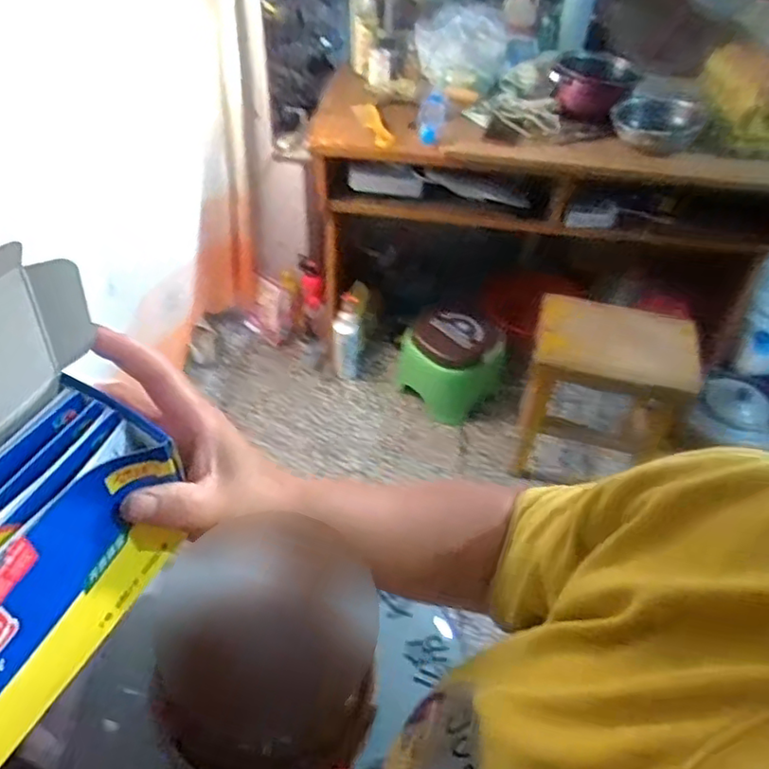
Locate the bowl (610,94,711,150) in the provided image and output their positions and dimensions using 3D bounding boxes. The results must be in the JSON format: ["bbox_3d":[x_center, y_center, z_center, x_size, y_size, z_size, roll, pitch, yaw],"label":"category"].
[{"bbox_3d":[0.647,-0.630,1.468,0.214,0.071,0.199,19,49,15],"label":"bowl"}]

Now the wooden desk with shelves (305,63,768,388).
[{"bbox_3d":[0.486,-0.409,1.815,1.339,0.754,0.443,5,47,2],"label":"wooden desk with shelves"}]

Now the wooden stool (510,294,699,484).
[{"bbox_3d":[0.585,0.050,1.662,0.424,0.472,0.235,10,47,7],"label":"wooden stool"}]

